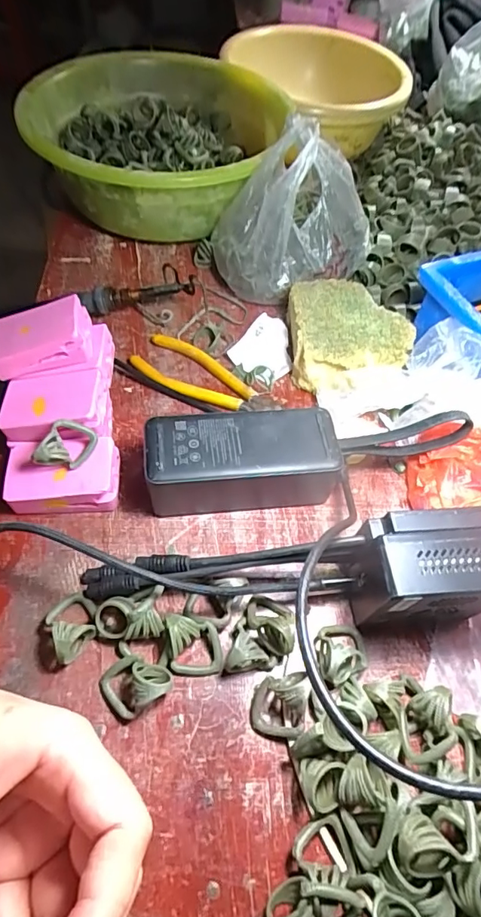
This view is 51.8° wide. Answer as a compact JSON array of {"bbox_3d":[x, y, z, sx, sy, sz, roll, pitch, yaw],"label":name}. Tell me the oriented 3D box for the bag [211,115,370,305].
[{"bbox_3d":[0.054,-0.214,0.446,0.151,0.116,0.092,-1,57,-6],"label":"bag"}]

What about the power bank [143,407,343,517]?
[{"bbox_3d":[0.001,0.002,0.348,0.131,0.045,0.053,-5,57,-8],"label":"power bank"}]

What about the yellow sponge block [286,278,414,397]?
[{"bbox_3d":[0.092,-0.108,0.427,0.099,0.031,0.112,-1,56,-5],"label":"yellow sponge block"}]

